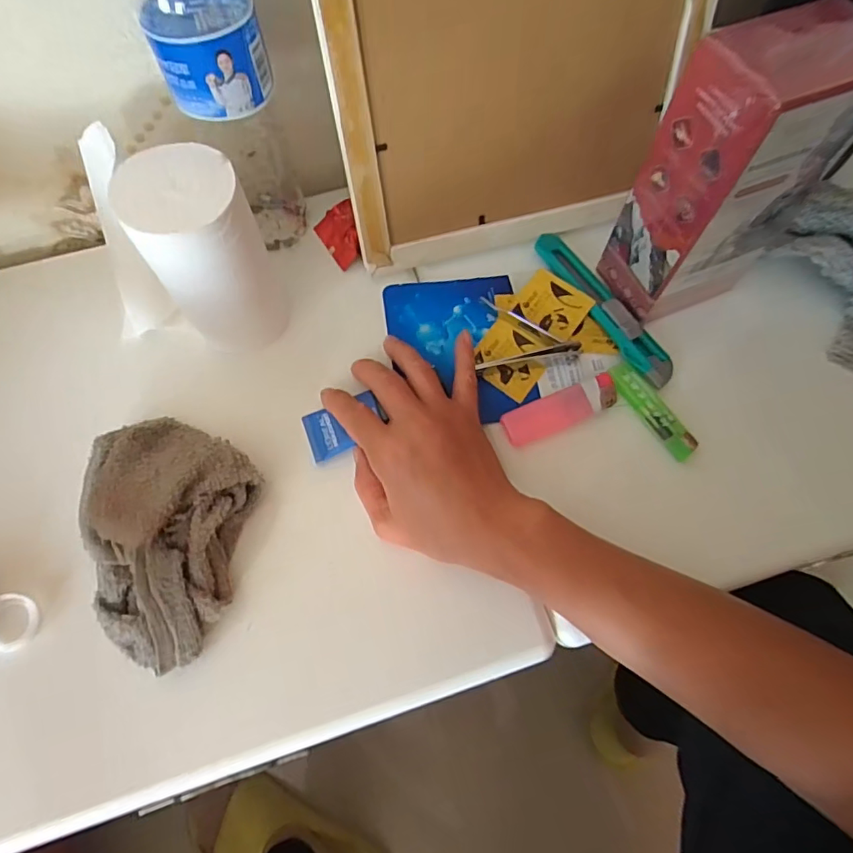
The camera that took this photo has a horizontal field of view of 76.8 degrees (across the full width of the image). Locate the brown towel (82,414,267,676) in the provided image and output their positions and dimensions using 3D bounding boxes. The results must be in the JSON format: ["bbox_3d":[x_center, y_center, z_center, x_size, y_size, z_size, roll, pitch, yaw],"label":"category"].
[{"bbox_3d":[-0.155,0.062,0.316,0.087,0.055,0.135,9,68,5],"label":"brown towel"}]

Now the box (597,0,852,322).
[{"bbox_3d":[0.180,-0.150,0.330,0.090,0.165,0.067,-23,69,-9],"label":"box"}]

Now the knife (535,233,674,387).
[{"bbox_3d":[0.130,-0.091,0.395,0.029,0.011,0.146,-27,70,-10],"label":"knife"}]

